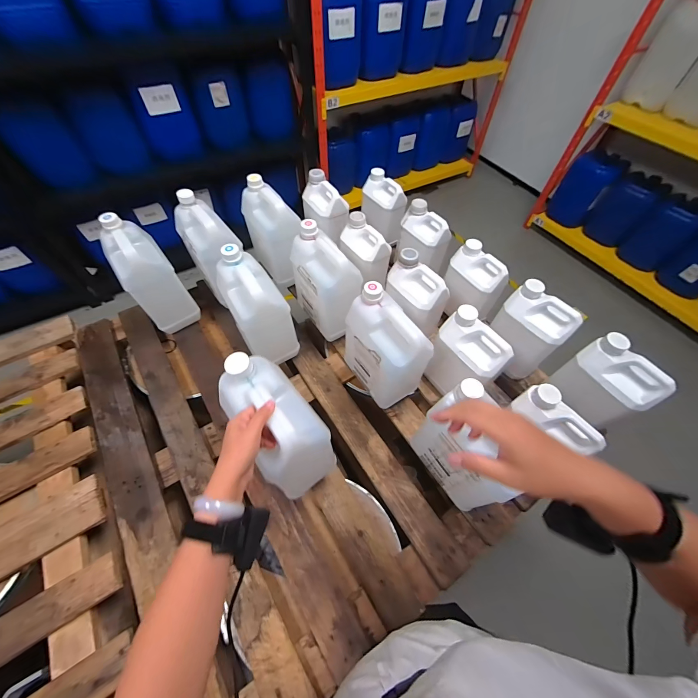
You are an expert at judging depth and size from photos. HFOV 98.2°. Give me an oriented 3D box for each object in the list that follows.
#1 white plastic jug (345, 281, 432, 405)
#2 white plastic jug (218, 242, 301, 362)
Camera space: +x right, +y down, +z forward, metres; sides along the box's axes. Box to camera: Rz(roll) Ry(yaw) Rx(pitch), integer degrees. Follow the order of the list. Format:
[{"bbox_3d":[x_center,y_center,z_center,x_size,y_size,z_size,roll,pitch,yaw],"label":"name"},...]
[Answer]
[{"bbox_3d":[0.089,-0.003,0.726,0.124,0.273,0.187,-29,63,-18],"label":"white plastic jug"},{"bbox_3d":[-0.229,-0.093,0.764,0.118,0.261,0.208,-31,63,-19],"label":"white plastic jug"}]

